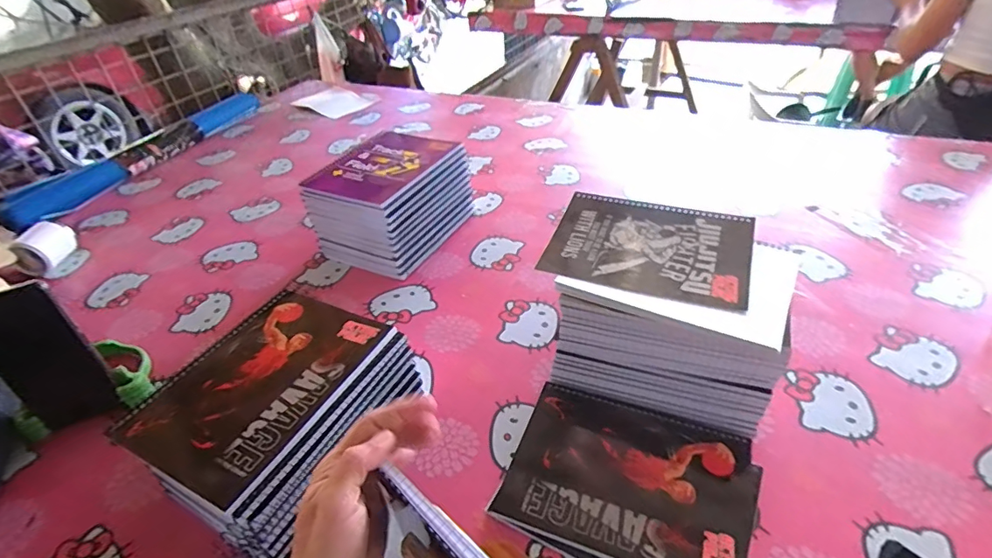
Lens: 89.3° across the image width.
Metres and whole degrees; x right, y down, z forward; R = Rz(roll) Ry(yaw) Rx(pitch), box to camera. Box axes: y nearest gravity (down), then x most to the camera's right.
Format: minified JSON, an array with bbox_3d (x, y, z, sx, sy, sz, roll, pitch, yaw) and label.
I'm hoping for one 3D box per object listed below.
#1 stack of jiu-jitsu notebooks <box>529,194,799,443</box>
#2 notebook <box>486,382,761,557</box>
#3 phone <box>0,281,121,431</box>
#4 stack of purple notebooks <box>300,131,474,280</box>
[{"bbox_3d":[0.170,0.027,0.534,0.228,0.127,0.195,13,42,20],"label":"stack of jiu-jitsu notebooks"},{"bbox_3d":[0.117,0.175,0.445,0.200,0.013,0.145,13,42,21],"label":"notebook"},{"bbox_3d":[-0.459,0.083,0.510,0.079,0.186,0.011,-13,43,-18],"label":"phone"},{"bbox_3d":[-0.148,-0.123,0.768,0.164,0.123,0.231,20,45,27],"label":"stack of purple notebooks"}]

